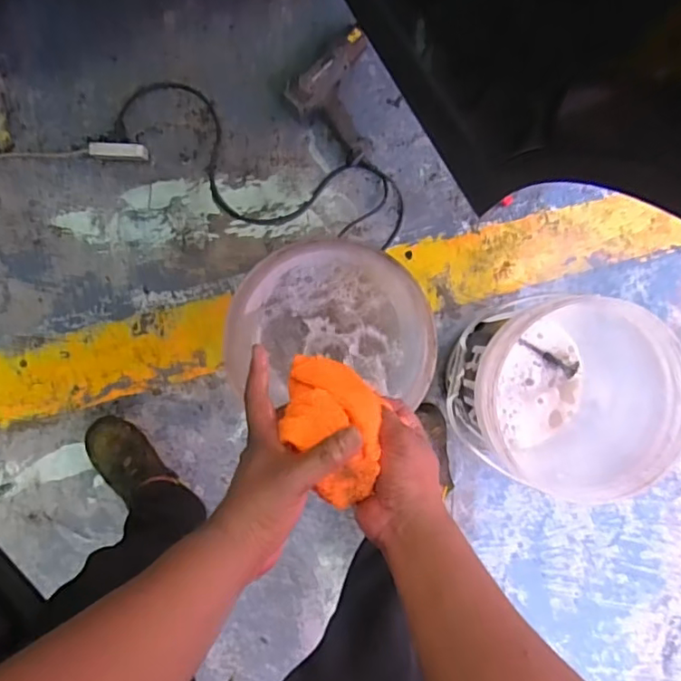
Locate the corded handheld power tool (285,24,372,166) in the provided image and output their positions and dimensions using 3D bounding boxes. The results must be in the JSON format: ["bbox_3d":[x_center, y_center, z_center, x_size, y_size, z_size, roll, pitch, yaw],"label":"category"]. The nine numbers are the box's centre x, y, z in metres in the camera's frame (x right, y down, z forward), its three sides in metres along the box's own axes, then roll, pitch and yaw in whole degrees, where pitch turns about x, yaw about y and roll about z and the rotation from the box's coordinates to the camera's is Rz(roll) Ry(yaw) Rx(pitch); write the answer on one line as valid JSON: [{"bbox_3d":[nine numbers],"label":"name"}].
[{"bbox_3d":[0.015,-0.470,1.106,0.185,0.074,0.197,-45,94,0],"label":"corded handheld power tool"}]

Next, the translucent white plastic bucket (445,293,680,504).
[{"bbox_3d":[0.362,0.090,0.987,0.320,0.312,0.309,0,93,-3],"label":"translucent white plastic bucket"}]

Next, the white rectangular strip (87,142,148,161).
[{"bbox_3d":[-0.438,-0.373,1.124,0.113,0.013,0.031,2,93,-3],"label":"white rectangular strip"}]

